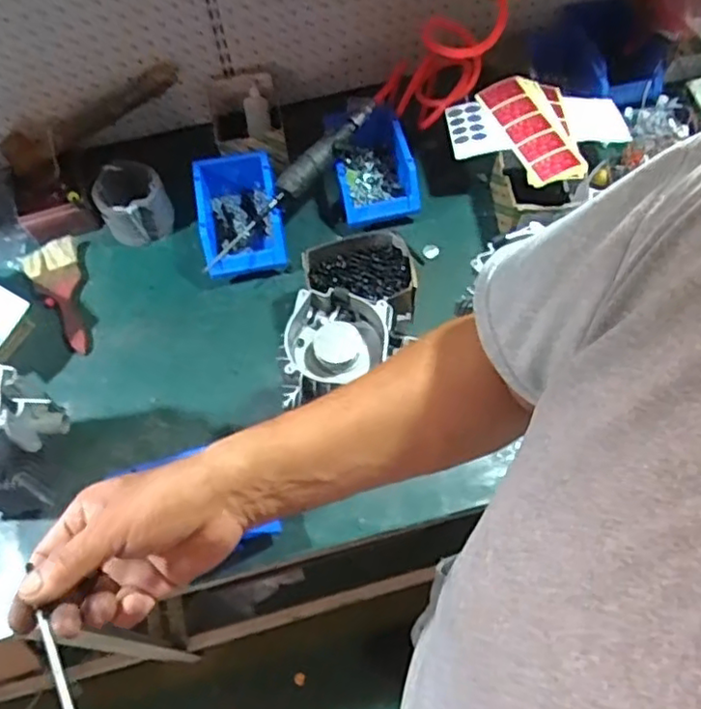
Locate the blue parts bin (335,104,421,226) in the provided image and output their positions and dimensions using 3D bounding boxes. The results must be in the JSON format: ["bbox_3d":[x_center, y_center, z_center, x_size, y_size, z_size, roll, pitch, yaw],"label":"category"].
[{"bbox_3d":[0.038,-0.297,1.029,0.122,0.084,0.186,-7,62,-1],"label":"blue parts bin"}]

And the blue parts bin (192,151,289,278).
[{"bbox_3d":[-0.165,-0.209,1.002,0.128,0.082,0.188,-11,62,-3],"label":"blue parts bin"}]

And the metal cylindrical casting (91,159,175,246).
[{"bbox_3d":[-0.340,-0.238,1.021,0.102,0.082,0.100,-1,62,2],"label":"metal cylindrical casting"}]

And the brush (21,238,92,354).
[{"bbox_3d":[-0.428,-0.090,0.976,0.078,0.024,0.197,-27,64,-11],"label":"brush"}]

